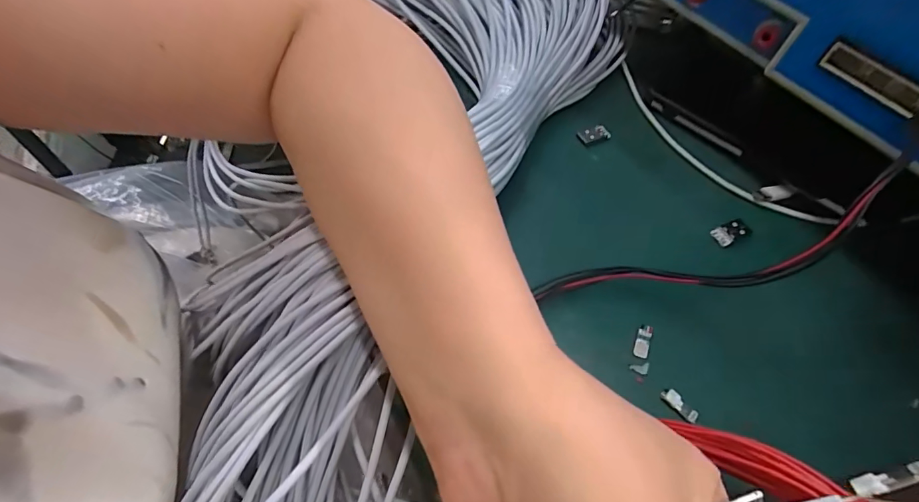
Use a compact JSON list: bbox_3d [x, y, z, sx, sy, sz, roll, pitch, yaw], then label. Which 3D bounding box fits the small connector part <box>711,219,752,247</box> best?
[{"bbox_3d":[0.158,-0.011,0.263,0.021,0.004,0.012,-22,60,-10],"label":"small connector part"}]

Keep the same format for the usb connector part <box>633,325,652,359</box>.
[{"bbox_3d":[0.093,0.045,0.228,0.007,0.004,0.017,20,59,15],"label":"usb connector part"}]

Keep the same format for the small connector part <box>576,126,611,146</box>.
[{"bbox_3d":[0.092,-0.081,0.311,0.022,0.004,0.011,-20,59,-9],"label":"small connector part"}]

